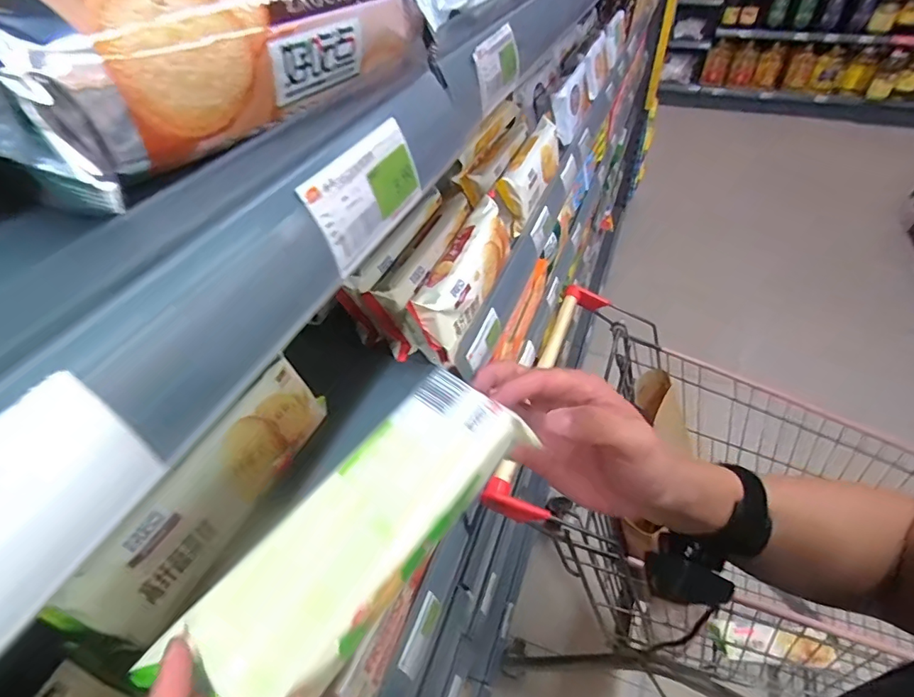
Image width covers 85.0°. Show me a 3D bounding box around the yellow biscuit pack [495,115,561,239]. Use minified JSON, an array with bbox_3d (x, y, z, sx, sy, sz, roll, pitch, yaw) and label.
[{"bbox_3d":[0.097,-0.241,0.678,0.049,0.073,0.214,-3,39,31],"label":"yellow biscuit pack"}]

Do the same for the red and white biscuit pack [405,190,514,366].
[{"bbox_3d":[0.007,-0.079,0.501,0.051,0.052,0.201,14,46,16],"label":"red and white biscuit pack"}]

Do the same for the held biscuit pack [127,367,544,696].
[{"bbox_3d":[-0.045,0.090,0.248,0.062,0.038,0.185,41,55,8],"label":"held biscuit pack"}]

